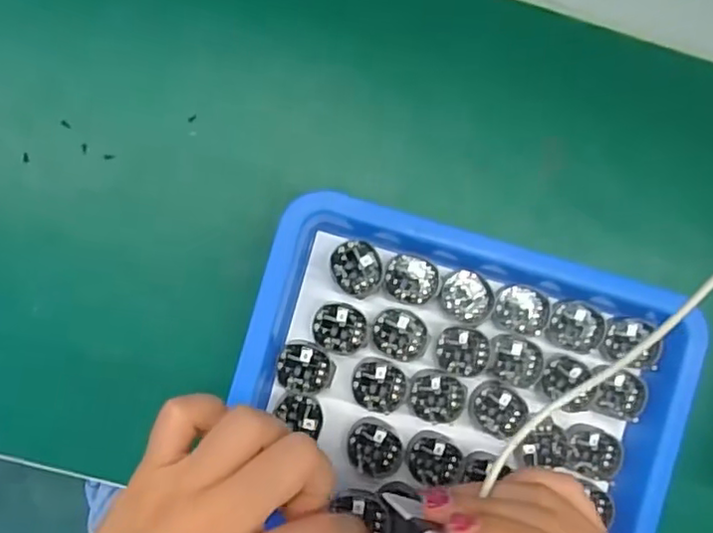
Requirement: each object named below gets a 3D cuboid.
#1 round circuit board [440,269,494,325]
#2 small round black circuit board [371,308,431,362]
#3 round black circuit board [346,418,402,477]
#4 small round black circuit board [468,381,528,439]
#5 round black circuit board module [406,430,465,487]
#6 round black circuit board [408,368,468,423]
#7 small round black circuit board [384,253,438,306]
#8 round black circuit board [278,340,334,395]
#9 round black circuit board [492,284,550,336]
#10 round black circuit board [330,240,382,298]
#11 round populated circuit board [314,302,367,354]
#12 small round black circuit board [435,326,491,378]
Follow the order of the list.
[{"bbox_3d":[0.056,0.016,0.311,0.024,0.010,0.026,-24,95,-3],"label":"round circuit board"},{"bbox_3d":[0.022,0.035,0.308,0.029,0.007,0.025,20,88,-7],"label":"small round black circuit board"},{"bbox_3d":[0.009,0.092,0.309,0.028,0.010,0.026,0,90,-7],"label":"round black circuit board"},{"bbox_3d":[0.072,0.073,0.308,0.025,0.004,0.027,0,90,-7],"label":"small round black circuit board"},{"bbox_3d":[0.039,0.098,0.308,0.028,0.007,0.025,27,87,-6],"label":"round black circuit board module"},{"bbox_3d":[0.041,0.066,0.306,0.030,0.004,0.027,6,89,-7],"label":"round black circuit board"},{"bbox_3d":[0.028,0.006,0.309,0.025,0.010,0.025,0,93,-5],"label":"small round black circuit board"},{"bbox_3d":[-0.025,0.051,0.303,0.027,0.004,0.026,0,93,-5],"label":"round black circuit board"},{"bbox_3d":[0.084,0.022,0.313,0.028,0.010,0.025,4,90,-7],"label":"round black circuit board"},{"bbox_3d":[0.000,0.001,0.303,0.023,0.004,0.028,-42,95,-5],"label":"round black circuit board"},{"bbox_3d":[-0.007,0.031,0.303,0.027,0.004,0.024,34,86,-6],"label":"round populated circuit board"},{"bbox_3d":[0.053,0.043,0.305,0.025,0.007,0.024,2,90,-7],"label":"small round black circuit board"}]

